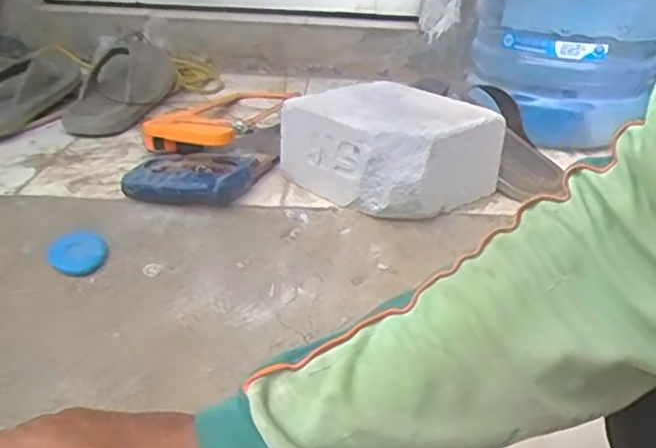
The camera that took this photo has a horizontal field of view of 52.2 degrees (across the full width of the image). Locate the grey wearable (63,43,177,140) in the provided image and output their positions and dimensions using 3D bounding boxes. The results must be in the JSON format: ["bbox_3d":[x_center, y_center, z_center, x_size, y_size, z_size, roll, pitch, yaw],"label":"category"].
[{"bbox_3d":[-0.326,-0.233,1.064,0.118,0.070,0.332,2,25,-2],"label":"grey wearable"}]

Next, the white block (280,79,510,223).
[{"bbox_3d":[0.072,-0.090,0.794,0.176,0.106,0.203,-20,34,-39],"label":"white block"}]

